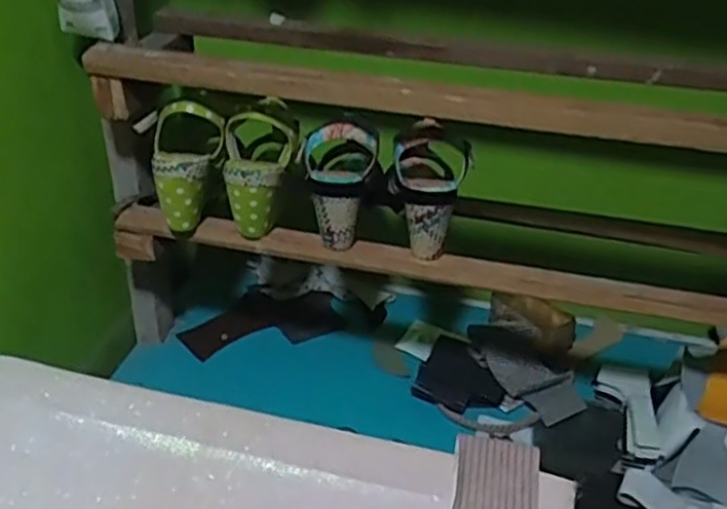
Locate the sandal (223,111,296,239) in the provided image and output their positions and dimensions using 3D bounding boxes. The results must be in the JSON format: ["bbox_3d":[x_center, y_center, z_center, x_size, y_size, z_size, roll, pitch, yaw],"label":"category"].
[{"bbox_3d":[-0.115,-0.088,0.805,0.077,0.127,0.071,1,32,-5],"label":"sandal"}]

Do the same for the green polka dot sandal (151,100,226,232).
[{"bbox_3d":[-0.206,-0.098,0.805,0.077,0.141,0.061,12,11,11],"label":"green polka dot sandal"}]

